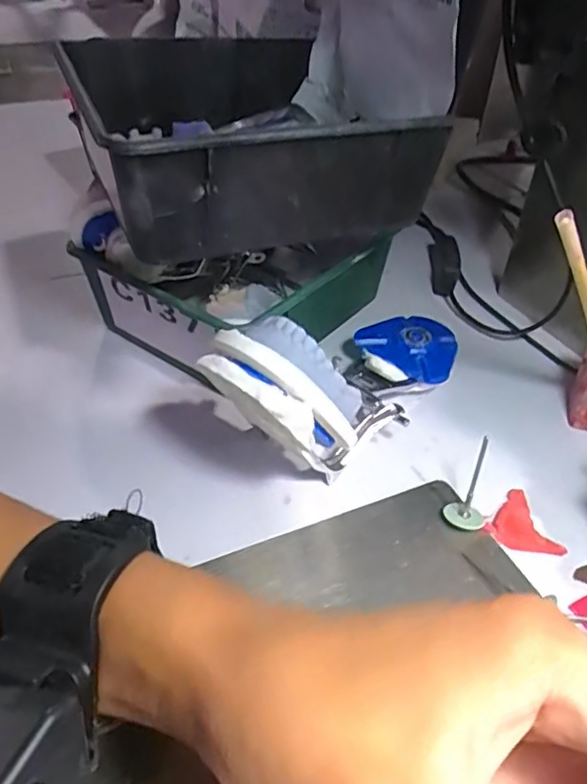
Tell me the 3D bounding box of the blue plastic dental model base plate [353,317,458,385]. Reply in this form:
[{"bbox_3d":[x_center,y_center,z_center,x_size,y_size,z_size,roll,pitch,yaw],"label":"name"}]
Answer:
[{"bbox_3d":[0.075,-0.030,0.366,0.048,0.005,0.060,-35,55,-23],"label":"blue plastic dental model base plate"}]

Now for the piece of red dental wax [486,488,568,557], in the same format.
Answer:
[{"bbox_3d":[0.111,0.067,0.292,0.028,0.004,0.039,-9,42,-11],"label":"piece of red dental wax"}]

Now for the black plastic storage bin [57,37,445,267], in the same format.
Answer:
[{"bbox_3d":[-0.032,-0.140,0.321,0.156,0.067,0.159,-16,44,-19],"label":"black plastic storage bin"}]

